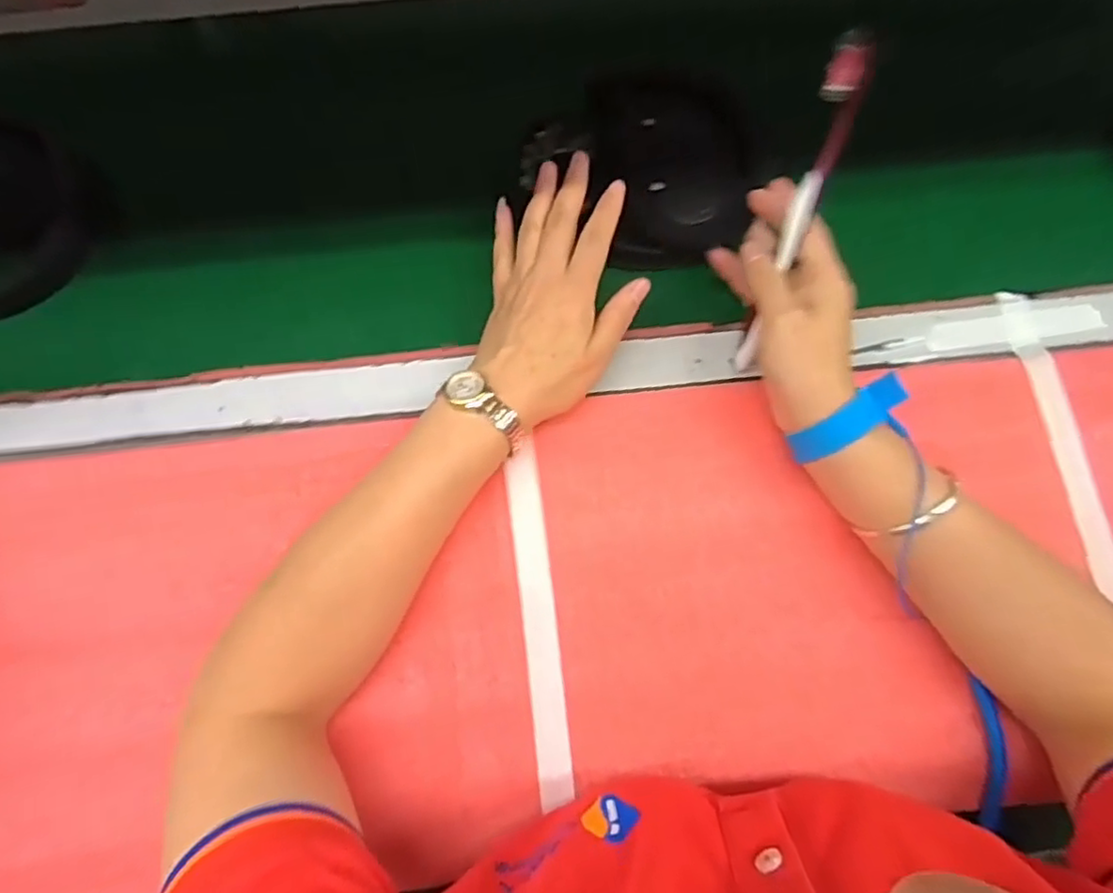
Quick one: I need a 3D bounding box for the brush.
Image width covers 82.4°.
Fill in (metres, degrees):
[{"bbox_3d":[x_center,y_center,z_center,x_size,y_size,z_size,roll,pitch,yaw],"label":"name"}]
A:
[{"bbox_3d":[0.136,-0.129,0.365,0.020,0.185,0.011,15,31,5],"label":"brush"}]

